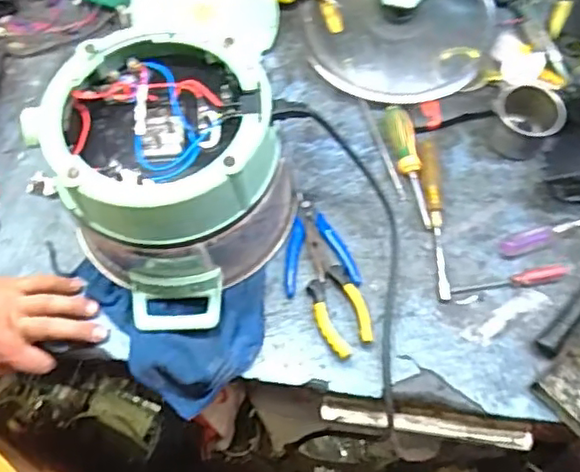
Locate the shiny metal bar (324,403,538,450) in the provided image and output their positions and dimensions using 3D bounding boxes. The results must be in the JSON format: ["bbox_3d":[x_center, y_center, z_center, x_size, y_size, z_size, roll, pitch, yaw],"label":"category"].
[{"bbox_3d":[0.139,0.196,0.642,0.211,0.018,0.016,7,64,4],"label":"shiny metal bar"}]

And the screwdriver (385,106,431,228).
[{"bbox_3d":[0.138,-0.085,0.727,0.028,0.028,0.156,-6,64,-2],"label":"screwdriver"}]

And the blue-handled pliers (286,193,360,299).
[{"bbox_3d":[0.028,0.006,0.697,0.079,0.012,0.118,-9,64,-3],"label":"blue-handled pliers"}]

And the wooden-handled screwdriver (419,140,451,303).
[{"bbox_3d":[0.162,-0.024,0.702,0.022,0.021,0.197,1,64,1],"label":"wooden-handled screwdriver"}]

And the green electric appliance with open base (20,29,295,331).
[{"bbox_3d":[-0.122,-0.066,0.643,0.220,0.162,0.242,0,64,1],"label":"green electric appliance with open base"}]

